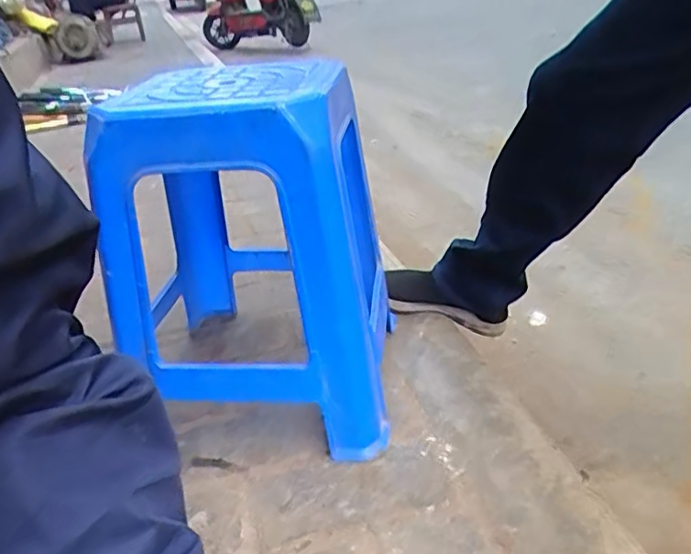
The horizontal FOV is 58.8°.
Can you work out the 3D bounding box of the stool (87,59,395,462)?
[{"bbox_3d":[-0.098,-0.033,0.822,0.301,0.430,0.308,0,29,13],"label":"stool"}]

